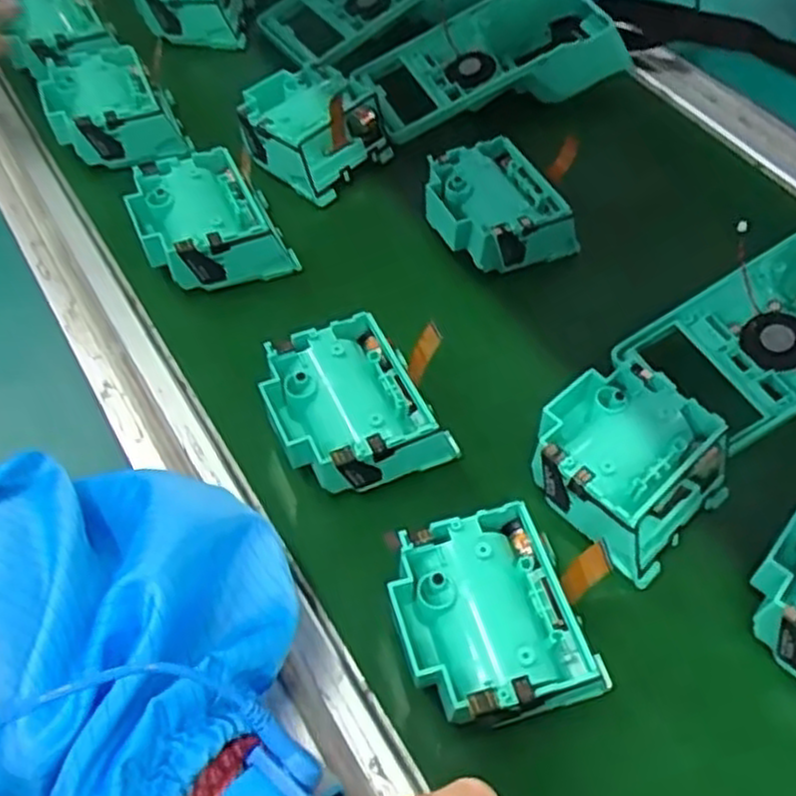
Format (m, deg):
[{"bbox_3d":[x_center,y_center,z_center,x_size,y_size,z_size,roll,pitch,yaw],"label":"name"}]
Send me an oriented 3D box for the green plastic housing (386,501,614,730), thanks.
[{"bbox_3d":[0.036,0.090,0.305,0.069,0.036,0.079,-14,53,-14],"label":"green plastic housing"}]

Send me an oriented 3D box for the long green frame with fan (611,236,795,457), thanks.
[{"bbox_3d":[0.216,-0.043,0.400,0.194,0.041,0.087,-21,55,-19],"label":"long green frame with fan"}]

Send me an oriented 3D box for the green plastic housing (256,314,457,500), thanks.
[{"bbox_3d":[-0.022,0.005,0.363,0.069,0.033,0.078,-23,56,-20],"label":"green plastic housing"}]

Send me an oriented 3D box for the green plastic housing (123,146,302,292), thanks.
[{"bbox_3d":[-0.109,-0.098,0.445,0.077,0.045,0.080,-19,55,-17],"label":"green plastic housing"}]

